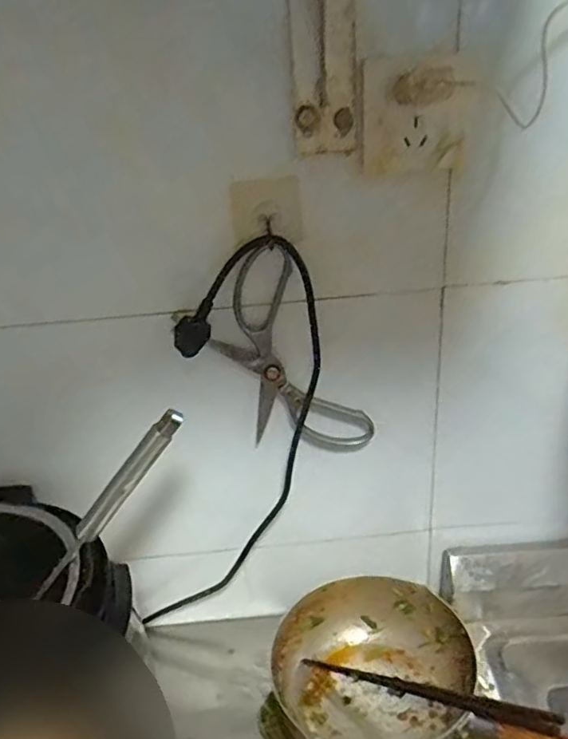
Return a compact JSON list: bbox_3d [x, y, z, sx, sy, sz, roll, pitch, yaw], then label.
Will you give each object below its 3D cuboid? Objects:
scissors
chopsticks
[{"bbox_3d":[-0.001,0.001,0.571,0.112,0.231,0.013,-24,24,14],"label":"scissors"},{"bbox_3d":[0.125,0.305,0.562,0.266,0.019,0.016,-10,19,41],"label":"chopsticks"}]

